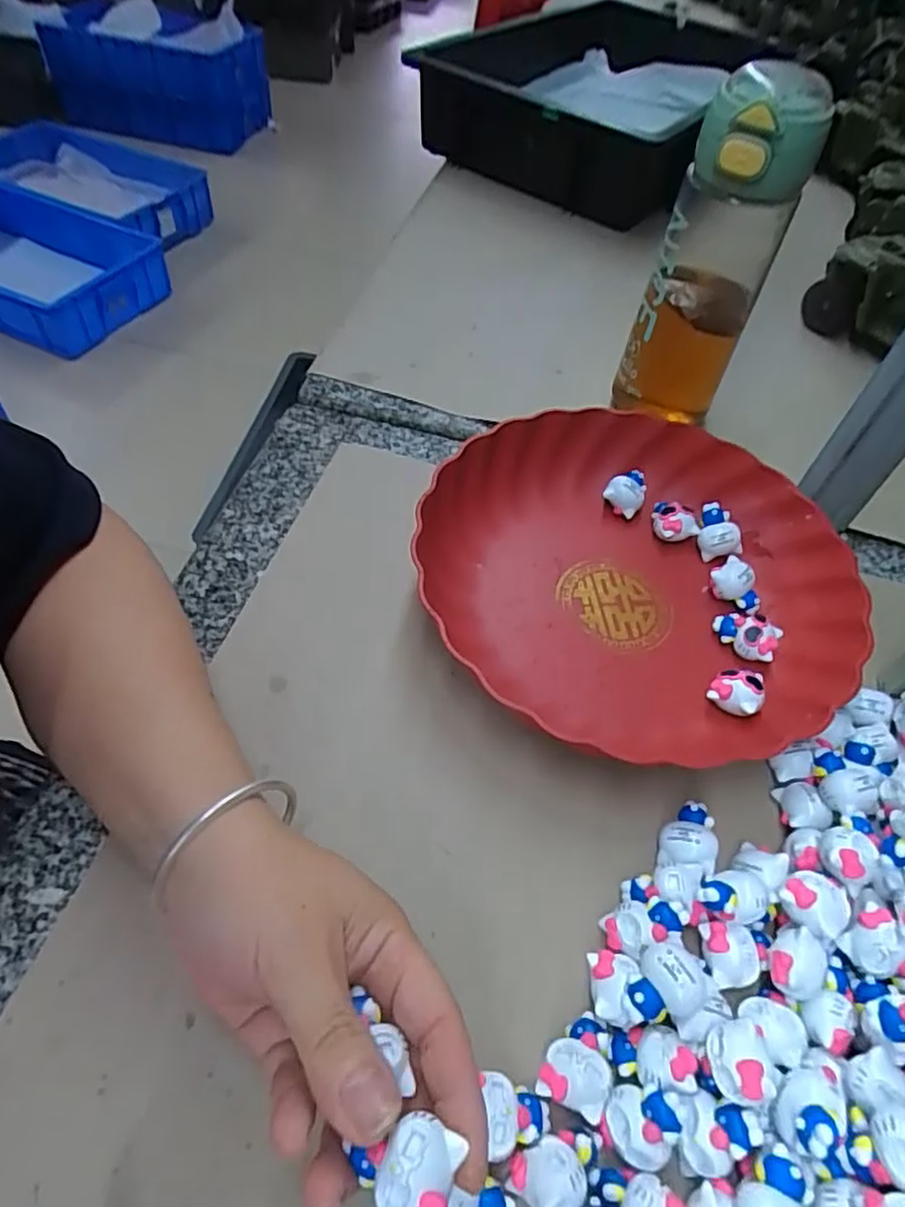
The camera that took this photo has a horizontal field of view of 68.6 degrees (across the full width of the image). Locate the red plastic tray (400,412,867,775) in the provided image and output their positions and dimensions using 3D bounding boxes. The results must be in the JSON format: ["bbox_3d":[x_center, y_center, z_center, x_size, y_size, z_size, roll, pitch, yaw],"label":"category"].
[{"bbox_3d":[0.105,-0.022,0.388,0.241,0.045,0.226,5,54,3],"label":"red plastic tray"}]

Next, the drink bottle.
[{"bbox_3d":[0.169,-0.223,0.433,0.070,0.185,0.065,32,58,20],"label":"drink bottle"}]

